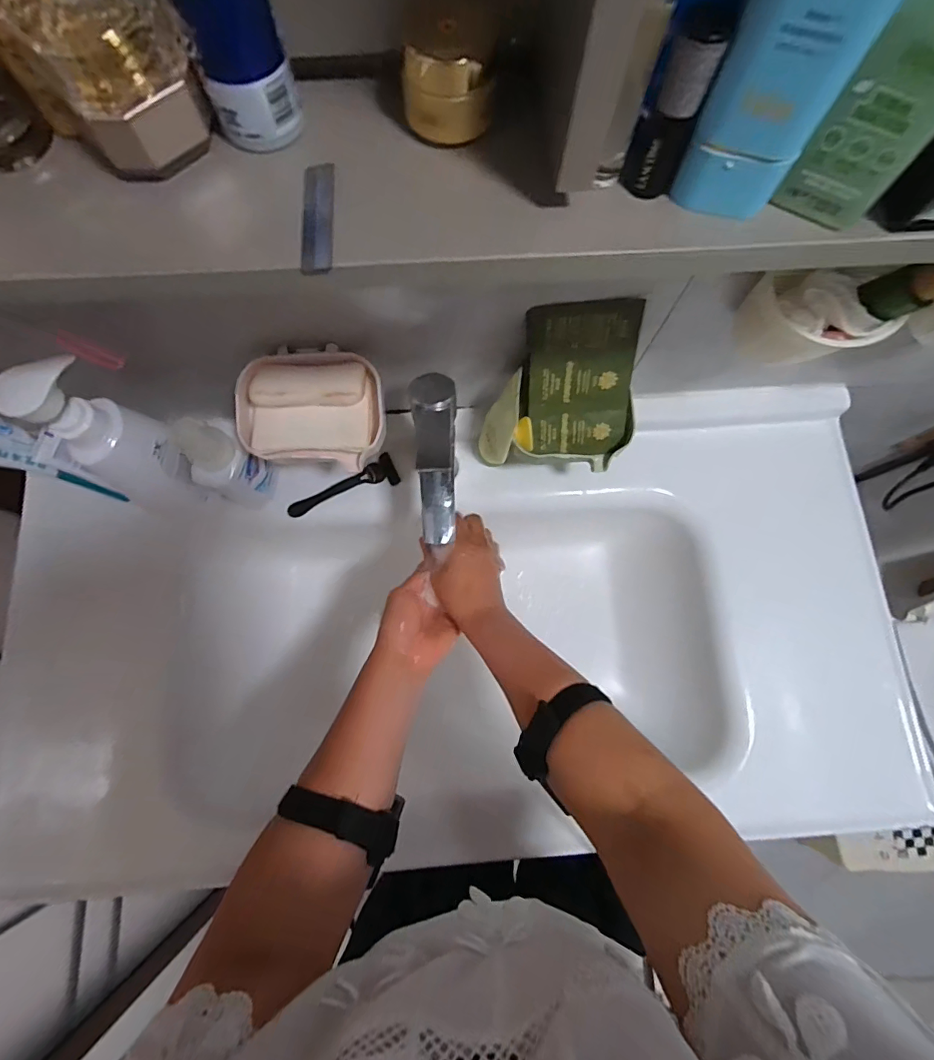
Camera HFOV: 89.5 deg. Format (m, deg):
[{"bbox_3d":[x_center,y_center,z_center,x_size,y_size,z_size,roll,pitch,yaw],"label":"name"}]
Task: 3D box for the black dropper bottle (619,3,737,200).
[{"bbox_3d":[0.081,-0.165,0.188,0.022,0.057,0.017,22,77,4],"label":"black dropper bottle"}]

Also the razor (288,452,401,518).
[{"bbox_3d":[-0.150,-0.050,0.568,0.136,0.017,0.038,-26,78,-7],"label":"razor"}]

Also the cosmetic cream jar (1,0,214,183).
[{"bbox_3d":[-0.136,-0.184,0.187,0.052,0.054,0.044,-27,78,-7],"label":"cosmetic cream jar"}]

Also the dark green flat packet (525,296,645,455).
[{"bbox_3d":[0.109,-0.140,0.454,0.098,0.148,0.009,-4,42,2],"label":"dark green flat packet"}]

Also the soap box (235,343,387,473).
[{"bbox_3d":[-0.142,-0.112,0.436,0.132,0.053,0.102,4,76,0],"label":"soap box"}]

